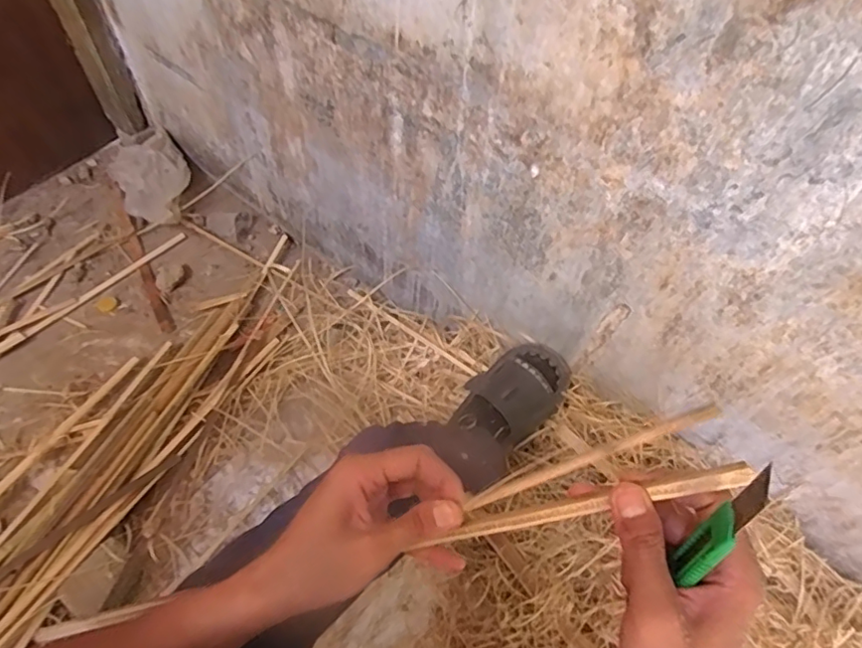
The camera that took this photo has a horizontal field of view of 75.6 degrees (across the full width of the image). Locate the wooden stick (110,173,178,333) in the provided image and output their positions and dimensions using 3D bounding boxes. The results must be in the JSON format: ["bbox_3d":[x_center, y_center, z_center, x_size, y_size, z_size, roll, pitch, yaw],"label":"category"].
[{"bbox_3d":[-0.654,-0.163,1.229,0.037,0.031,0.472,-24,62,-18],"label":"wooden stick"}]

